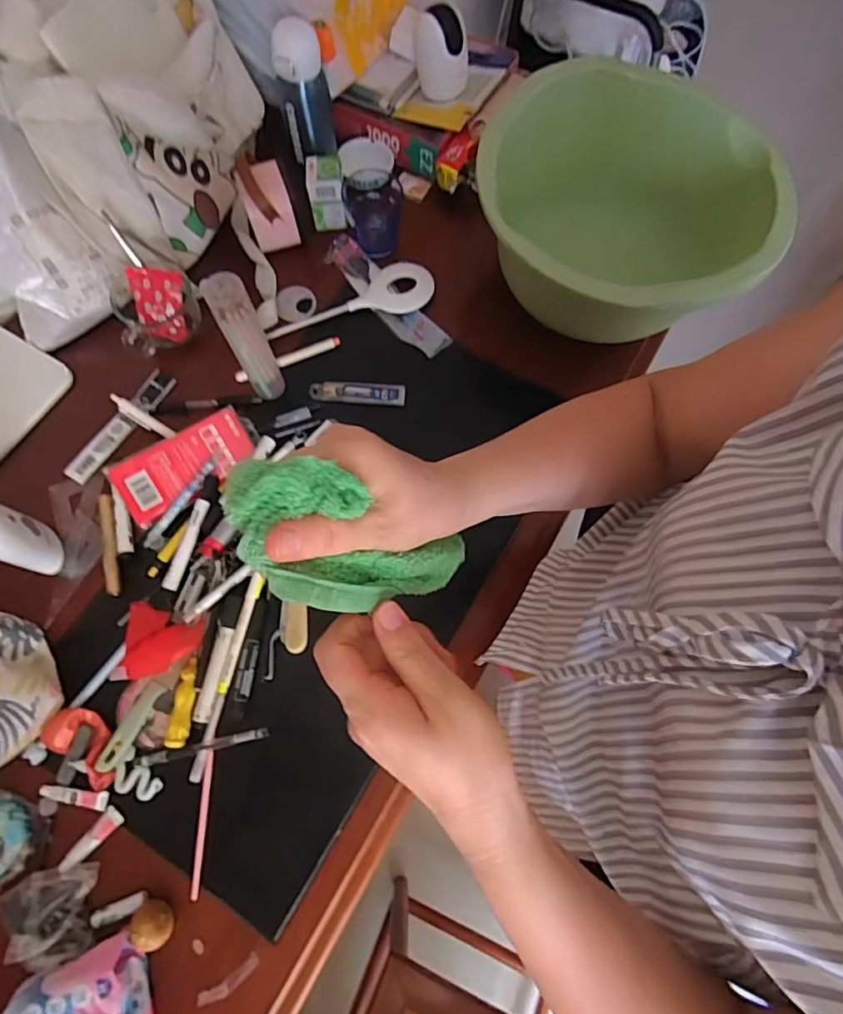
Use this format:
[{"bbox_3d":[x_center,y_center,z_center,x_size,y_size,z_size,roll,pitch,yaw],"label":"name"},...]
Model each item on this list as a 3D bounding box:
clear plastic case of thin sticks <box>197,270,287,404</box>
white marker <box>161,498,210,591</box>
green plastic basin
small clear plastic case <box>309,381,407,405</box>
[{"bbox_3d":[-0.200,-0.191,0.619,0.039,0.179,0.037,-26,73,-9],"label":"clear plastic case of thin sticks"},{"bbox_3d":[-0.274,0.044,0.622,0.019,0.021,0.108,15,72,5],"label":"white marker"},{"bbox_3d":[0.269,-0.372,0.709,0.341,0.200,0.369,0,71,0],"label":"green plastic basin"},{"bbox_3d":[-0.084,-0.151,0.703,0.125,0.010,0.027,1,71,0],"label":"small clear plastic case"}]

